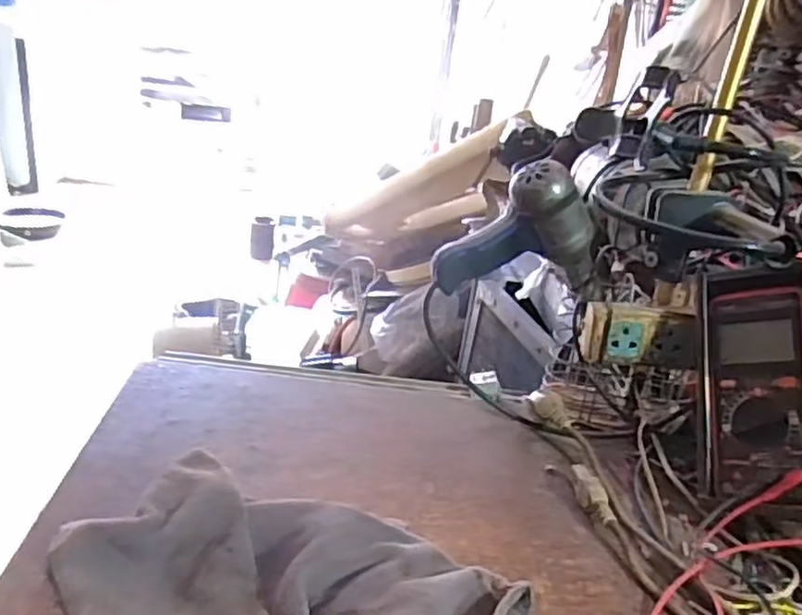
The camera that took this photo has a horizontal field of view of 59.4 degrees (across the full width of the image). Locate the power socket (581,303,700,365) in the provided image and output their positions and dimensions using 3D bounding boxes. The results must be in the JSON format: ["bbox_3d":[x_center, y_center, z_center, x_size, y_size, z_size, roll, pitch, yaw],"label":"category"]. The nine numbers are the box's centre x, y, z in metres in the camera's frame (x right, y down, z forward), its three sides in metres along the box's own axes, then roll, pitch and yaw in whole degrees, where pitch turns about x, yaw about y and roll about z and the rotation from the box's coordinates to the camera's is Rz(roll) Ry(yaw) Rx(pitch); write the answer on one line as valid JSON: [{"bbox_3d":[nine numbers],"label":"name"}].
[{"bbox_3d":[0.225,0.026,0.664,0.104,0.055,0.027,9,22,4],"label":"power socket"}]

